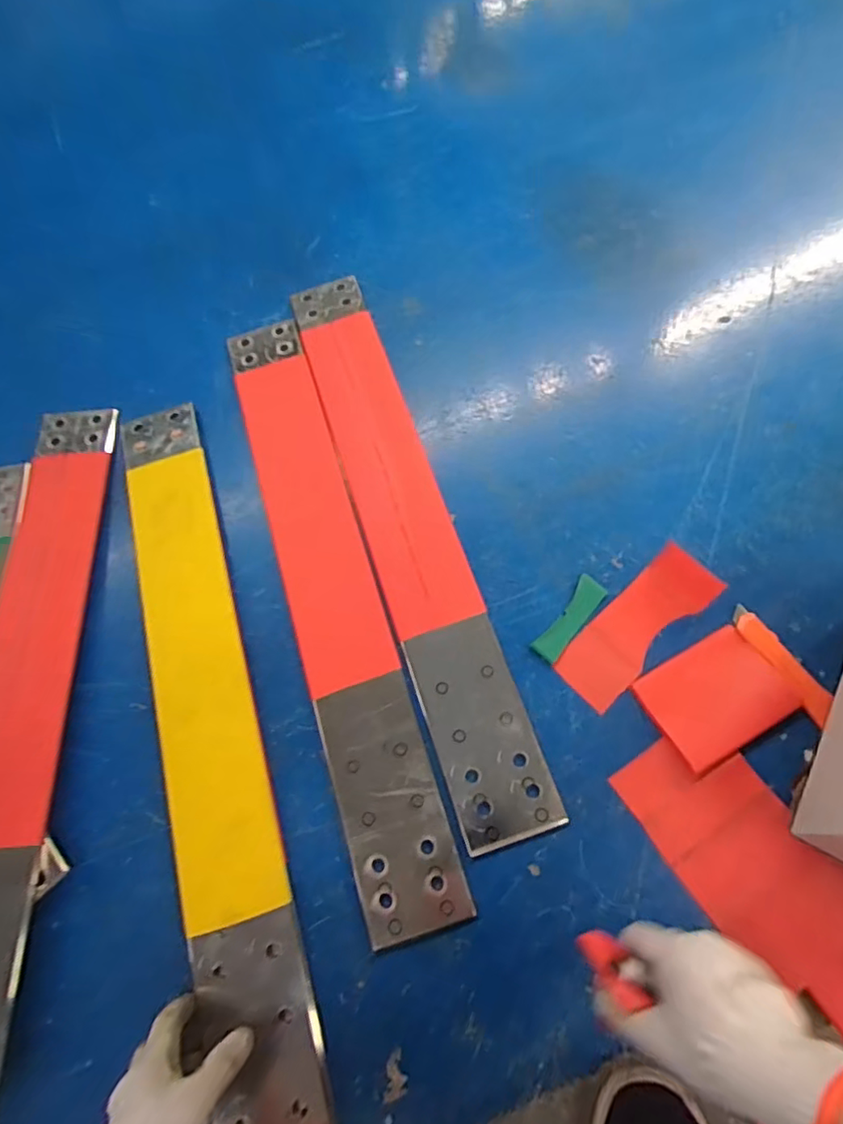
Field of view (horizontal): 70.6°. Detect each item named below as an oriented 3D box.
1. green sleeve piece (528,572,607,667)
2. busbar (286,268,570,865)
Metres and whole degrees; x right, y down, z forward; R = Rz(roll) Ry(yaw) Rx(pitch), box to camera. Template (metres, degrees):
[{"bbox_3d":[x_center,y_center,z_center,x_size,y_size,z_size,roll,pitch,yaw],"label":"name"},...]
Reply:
[{"bbox_3d":[0.155,0.060,0.624,0.030,0.008,0.101,36,75,19],"label":"green sleeve piece"},{"bbox_3d":[-0.024,-0.072,0.680,0.092,0.009,0.718,-19,66,-1],"label":"busbar"}]

